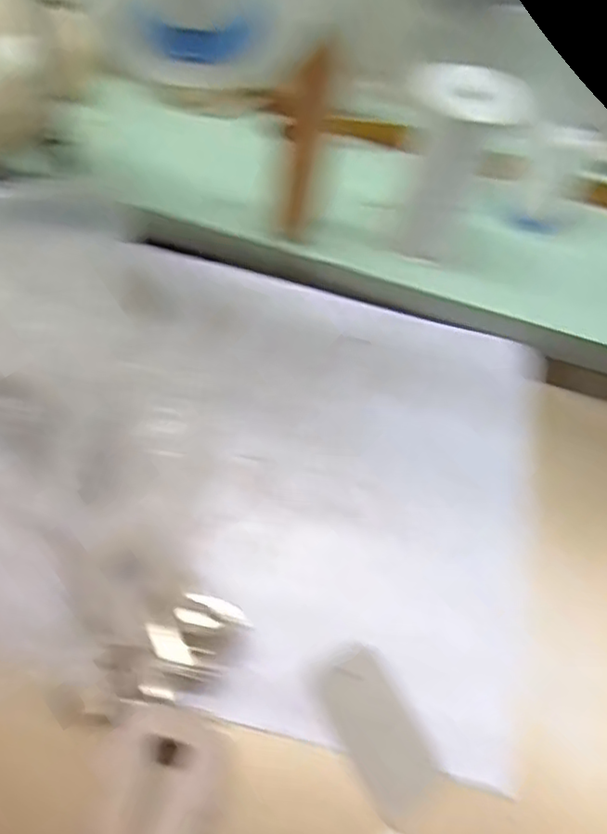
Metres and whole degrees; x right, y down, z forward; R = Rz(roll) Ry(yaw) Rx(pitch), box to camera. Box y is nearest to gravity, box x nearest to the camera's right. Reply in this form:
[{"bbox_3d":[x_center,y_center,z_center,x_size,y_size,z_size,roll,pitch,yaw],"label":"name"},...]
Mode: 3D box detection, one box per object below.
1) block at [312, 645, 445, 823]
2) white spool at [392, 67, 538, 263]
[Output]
[{"bbox_3d":[0.051,0.211,0.442,0.051,0.009,0.102,-24,73,-20],"label":"block"},{"bbox_3d":[0.138,-0.226,0.595,0.095,0.148,0.079,1,61,-7],"label":"white spool"}]

